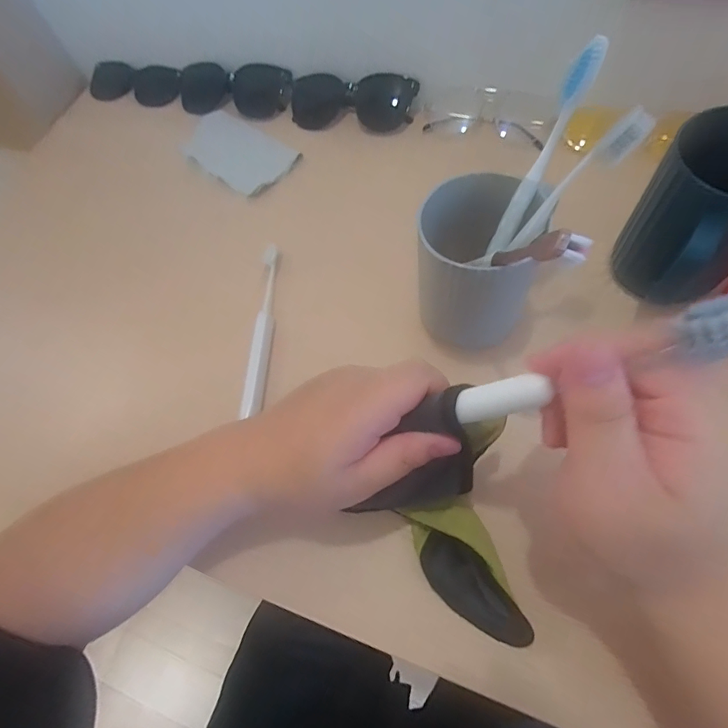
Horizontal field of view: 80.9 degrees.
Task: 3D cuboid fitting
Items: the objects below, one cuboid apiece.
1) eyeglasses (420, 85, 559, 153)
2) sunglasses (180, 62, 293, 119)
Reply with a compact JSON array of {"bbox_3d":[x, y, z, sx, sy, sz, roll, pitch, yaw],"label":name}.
[{"bbox_3d":[0.127,-0.254,0.438,0.130,0.029,0.052,17,67,15],"label":"eyeglasses"},{"bbox_3d":[-0.150,-0.314,0.487,0.139,0.033,0.048,11,66,8],"label":"sunglasses"}]

